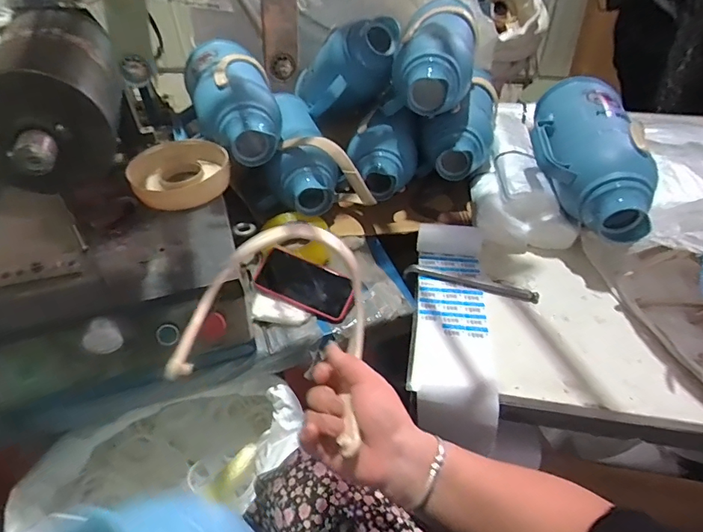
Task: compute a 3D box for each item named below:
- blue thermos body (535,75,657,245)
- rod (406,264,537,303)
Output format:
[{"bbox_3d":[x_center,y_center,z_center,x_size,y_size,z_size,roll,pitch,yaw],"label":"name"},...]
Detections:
[{"bbox_3d":[0.416,-0.200,0.799,0.166,0.128,0.363,2,44,7],"label":"blue thermos body"},{"bbox_3d":[0.204,0.027,0.773,0.227,0.010,0.030,11,45,16],"label":"rod"}]

